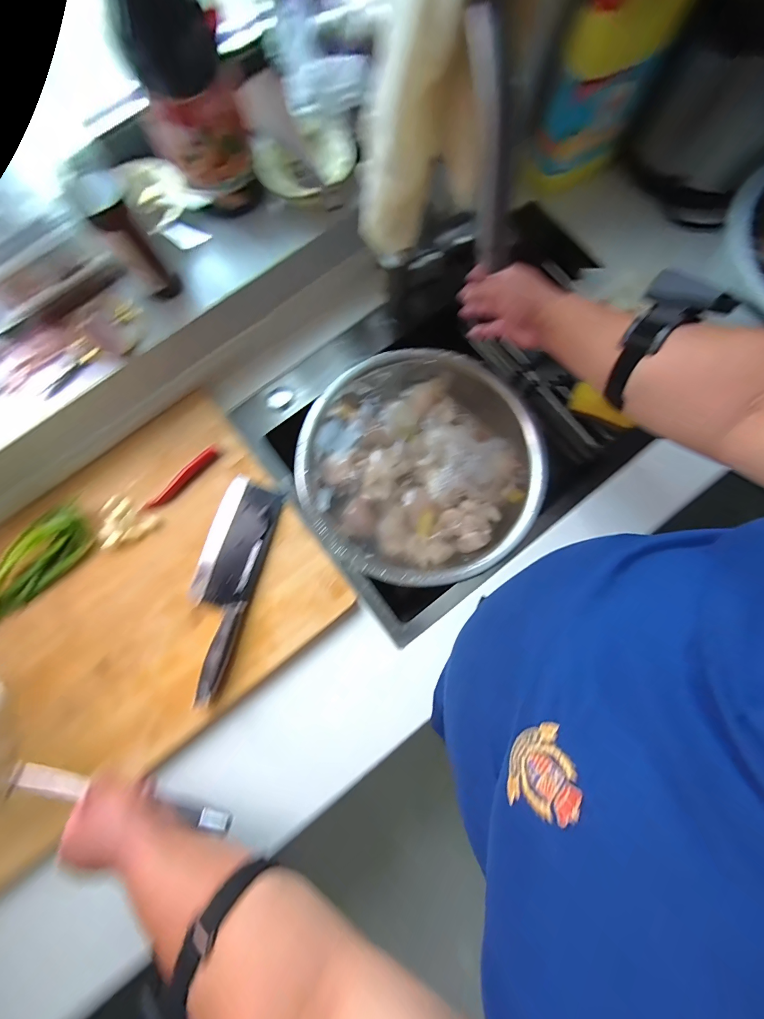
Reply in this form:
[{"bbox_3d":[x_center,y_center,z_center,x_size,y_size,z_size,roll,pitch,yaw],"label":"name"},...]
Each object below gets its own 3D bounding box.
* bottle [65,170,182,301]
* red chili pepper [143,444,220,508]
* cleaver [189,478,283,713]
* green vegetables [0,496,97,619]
[{"bbox_3d":[-0.291,-0.307,0.437,0.043,0.135,0.048,-39,82,-6],"label":"bottle"},{"bbox_3d":[-0.290,-0.046,0.540,0.020,0.014,0.129,44,83,8],"label":"red chili pepper"},{"bbox_3d":[-0.220,0.100,0.515,0.089,0.030,0.291,14,80,3],"label":"cleaver"},{"bbox_3d":[-0.501,0.081,0.510,0.090,0.023,0.223,43,83,8],"label":"green vegetables"}]

